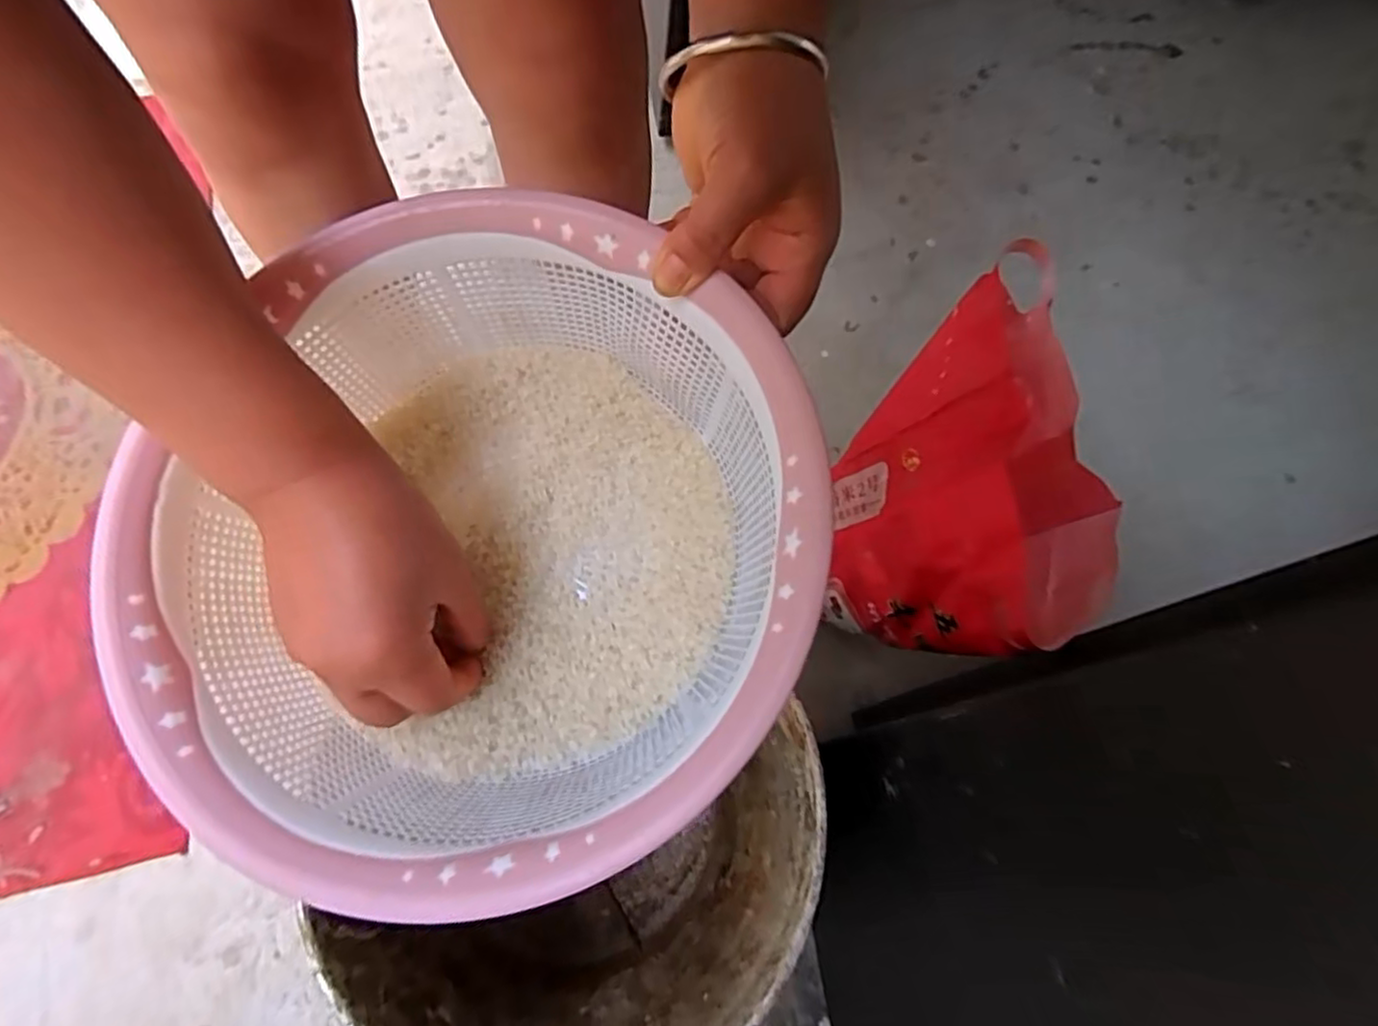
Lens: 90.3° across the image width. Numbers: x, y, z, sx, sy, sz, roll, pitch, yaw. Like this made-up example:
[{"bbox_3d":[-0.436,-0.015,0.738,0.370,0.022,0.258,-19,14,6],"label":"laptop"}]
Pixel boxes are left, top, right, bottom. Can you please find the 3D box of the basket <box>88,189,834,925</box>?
[{"bbox_3d":[-0.087,0.017,0.302,0.264,0.121,0.266,1,66,-1],"label":"basket"}]

